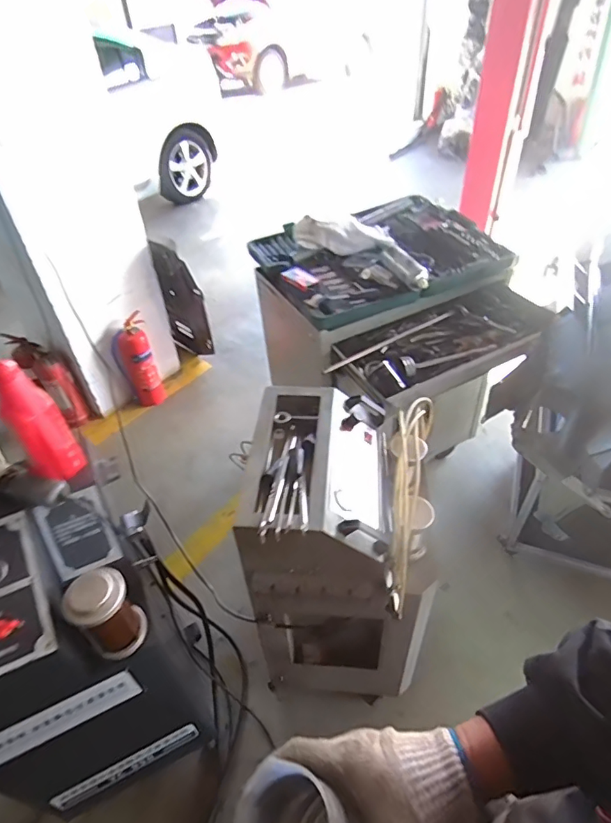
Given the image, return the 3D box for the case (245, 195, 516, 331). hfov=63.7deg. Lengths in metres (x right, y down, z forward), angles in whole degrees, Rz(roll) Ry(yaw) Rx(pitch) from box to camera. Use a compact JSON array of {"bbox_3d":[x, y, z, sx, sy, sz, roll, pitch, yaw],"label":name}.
[{"bbox_3d":[0.216,-0.501,1.540,0.691,0.114,0.538,-15,43,-12],"label":"case"}]

